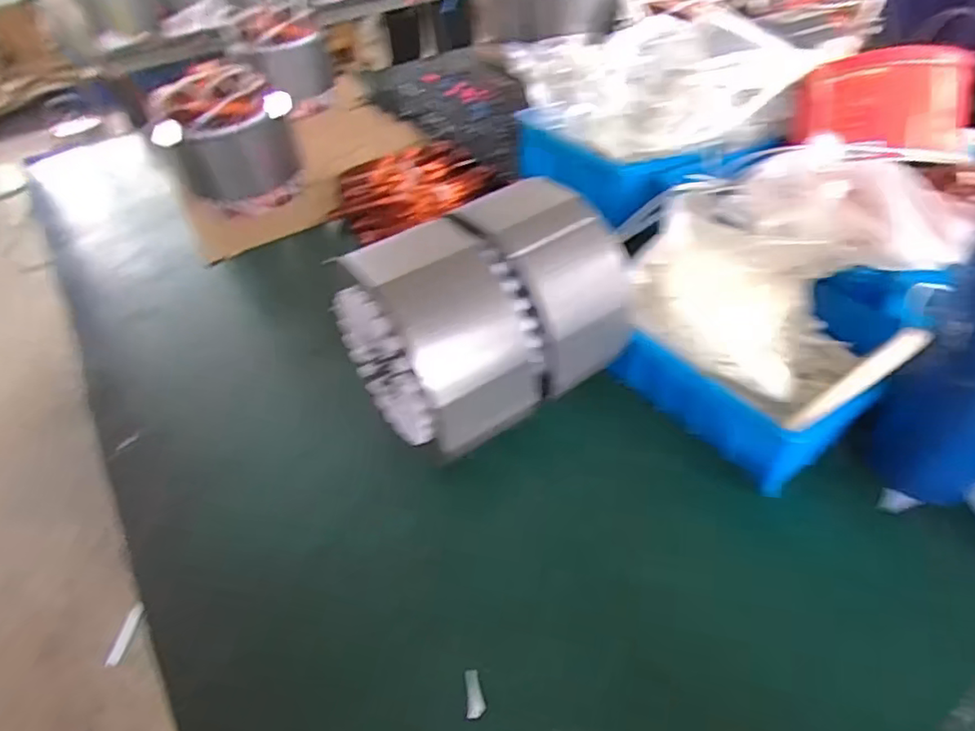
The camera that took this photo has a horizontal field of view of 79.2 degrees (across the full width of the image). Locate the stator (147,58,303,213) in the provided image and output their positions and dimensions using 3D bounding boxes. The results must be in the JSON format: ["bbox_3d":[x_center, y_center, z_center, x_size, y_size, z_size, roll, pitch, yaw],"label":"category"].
[{"bbox_3d":[-0.318,-0.281,0.731,0.136,0.155,0.121,1,43,7],"label":"stator"}]

